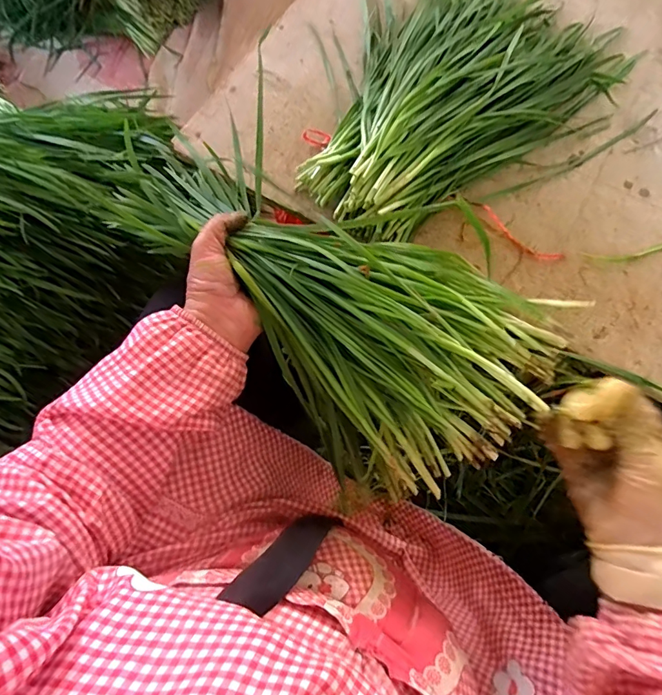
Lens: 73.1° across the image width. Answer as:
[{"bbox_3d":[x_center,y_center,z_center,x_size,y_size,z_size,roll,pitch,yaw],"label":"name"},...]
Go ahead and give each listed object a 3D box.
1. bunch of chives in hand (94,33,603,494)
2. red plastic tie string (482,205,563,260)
[{"bbox_3d":[-0.021,-0.041,0.380,0.376,0.138,0.165,39,76,11],"label":"bunch of chives in hand"},{"bbox_3d":[0.202,-0.119,0.481,0.100,0.004,0.021,39,86,11],"label":"red plastic tie string"}]

